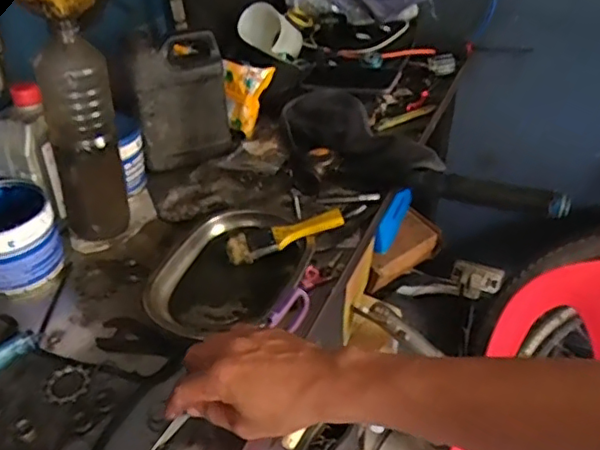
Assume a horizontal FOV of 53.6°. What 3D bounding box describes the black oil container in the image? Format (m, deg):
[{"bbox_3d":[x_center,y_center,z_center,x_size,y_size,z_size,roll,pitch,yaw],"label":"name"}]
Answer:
[{"bbox_3d":[-0.168,-0.180,0.836,0.132,0.176,0.073,-9,39,-9],"label":"black oil container"}]

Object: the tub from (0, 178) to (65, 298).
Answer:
[{"bbox_3d":[-0.328,0.016,0.676,0.094,0.096,0.102,-1,38,1],"label":"tub"}]

